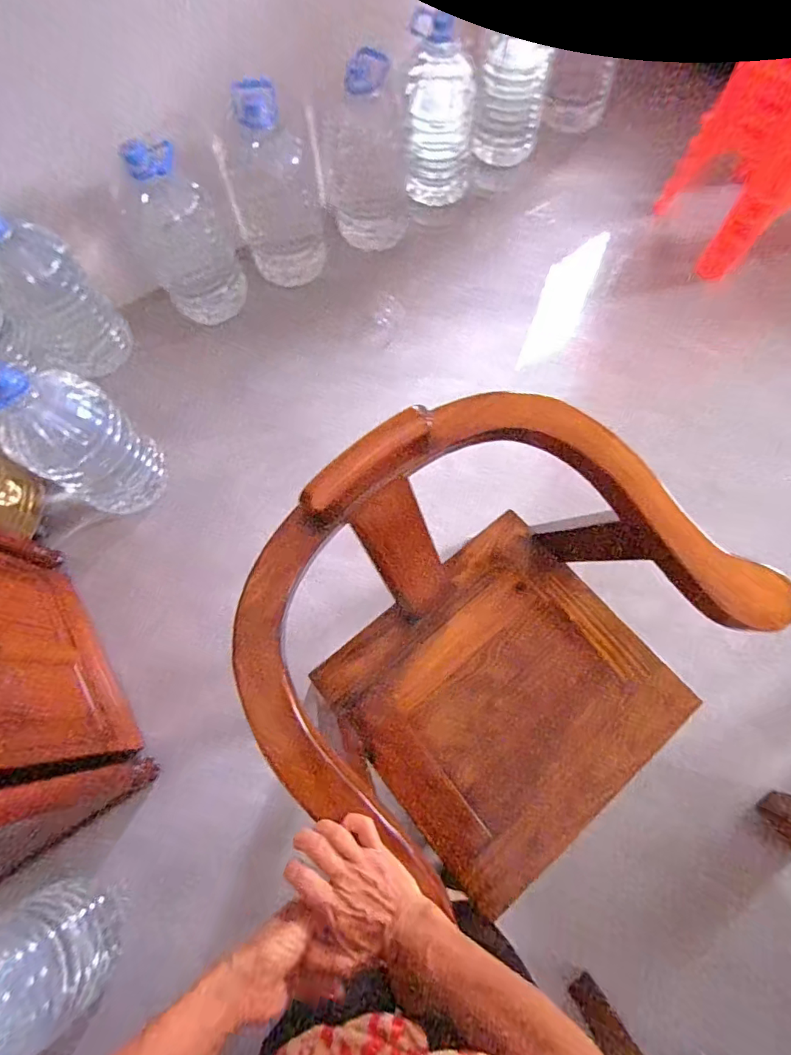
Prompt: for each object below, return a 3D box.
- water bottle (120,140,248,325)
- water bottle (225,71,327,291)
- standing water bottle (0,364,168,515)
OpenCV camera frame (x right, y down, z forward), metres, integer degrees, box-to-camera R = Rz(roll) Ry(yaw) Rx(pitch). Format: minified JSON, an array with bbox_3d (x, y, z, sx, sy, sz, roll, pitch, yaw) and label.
[{"bbox_3d":[-0.600,-0.821,1.359,0.234,0.473,0.229,-32,73,-9],"label":"water bottle"},{"bbox_3d":[-0.348,-0.958,1.399,0.226,0.436,0.182,-17,72,-5],"label":"water bottle"},{"bbox_3d":[-0.741,-0.202,1.145,0.192,0.435,0.224,38,76,13],"label":"standing water bottle"}]

